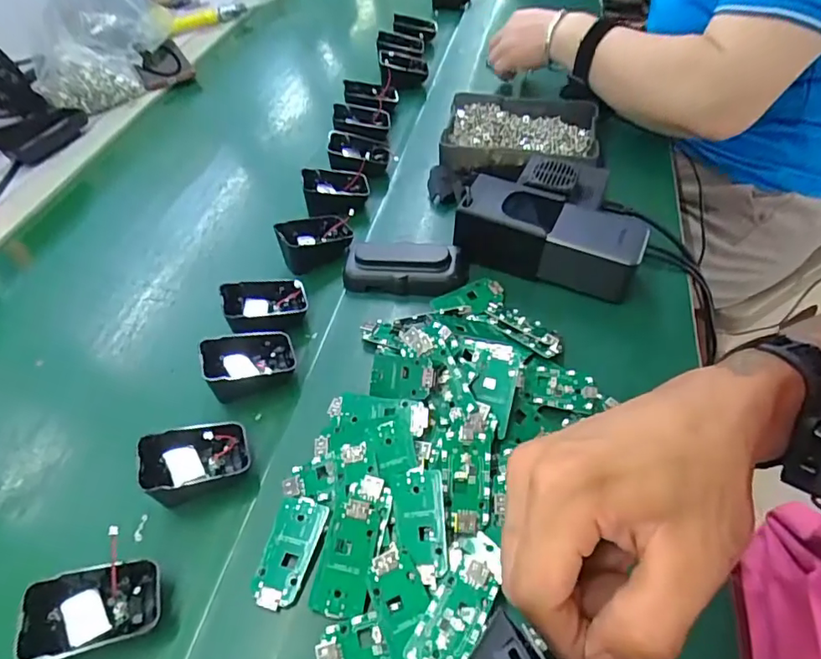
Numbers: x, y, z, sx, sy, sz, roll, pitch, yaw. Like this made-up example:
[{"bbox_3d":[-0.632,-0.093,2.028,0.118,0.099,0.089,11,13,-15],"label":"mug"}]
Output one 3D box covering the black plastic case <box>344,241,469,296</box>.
[{"bbox_3d":[-0.005,-0.054,0.478,0.107,0.033,0.047,3,52,7],"label":"black plastic case"}]

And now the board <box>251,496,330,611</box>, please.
[{"bbox_3d":[-0.074,0.136,0.328,0.029,0.005,0.064,10,53,12],"label":"board"}]

